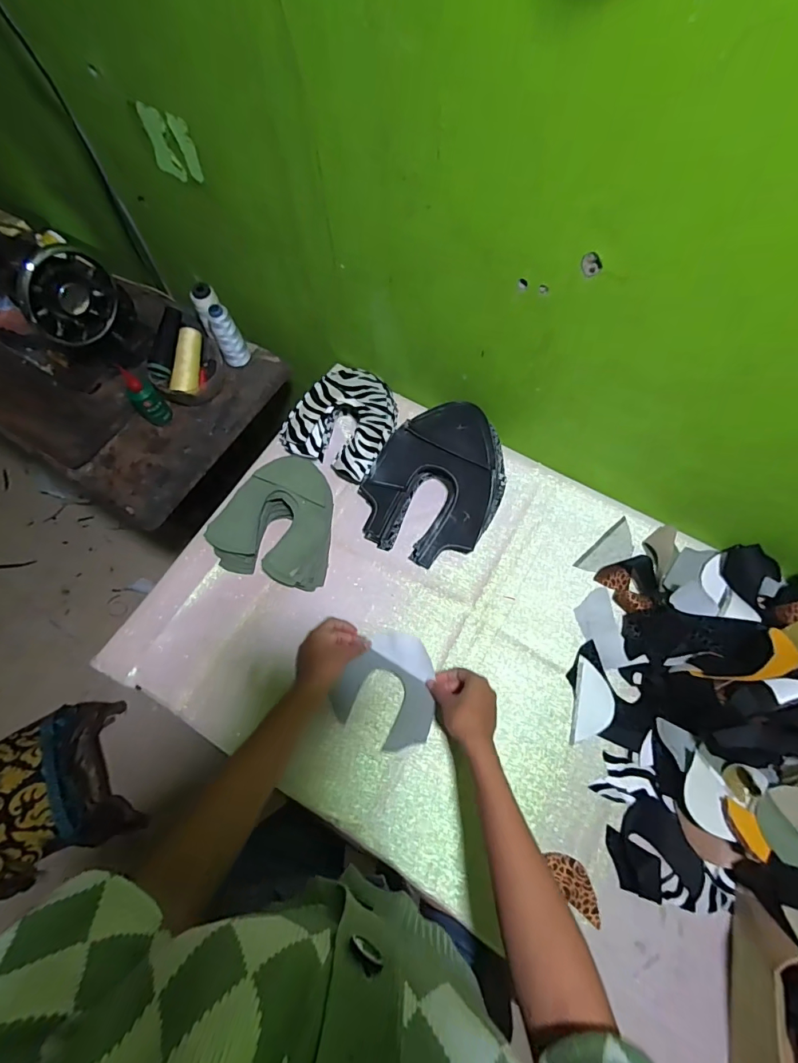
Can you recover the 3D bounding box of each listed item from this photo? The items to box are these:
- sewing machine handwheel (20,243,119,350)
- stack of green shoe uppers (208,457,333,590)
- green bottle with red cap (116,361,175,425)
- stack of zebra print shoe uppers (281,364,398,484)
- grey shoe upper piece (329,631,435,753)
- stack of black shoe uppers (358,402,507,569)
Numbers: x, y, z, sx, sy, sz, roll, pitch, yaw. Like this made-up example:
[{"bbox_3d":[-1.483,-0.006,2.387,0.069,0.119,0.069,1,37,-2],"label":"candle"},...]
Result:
[{"bbox_3d":[-0.495,-0.352,0.678,0.039,0.126,0.126,23,71,10],"label":"sewing machine handwheel"},{"bbox_3d":[-0.178,-0.020,0.674,0.172,0.079,0.182,16,71,8],"label":"stack of green shoe uppers"},{"bbox_3d":[-0.421,-0.221,0.739,0.052,0.096,0.041,43,76,16],"label":"green bottle with red cap"},{"bbox_3d":[-0.088,-0.182,0.727,0.165,0.063,0.176,23,72,10],"label":"stack of zebra print shoe uppers"},{"bbox_3d":[-0.009,0.210,0.603,0.131,0.039,0.136,29,73,12],"label":"grey shoe upper piece"},{"bbox_3d":[0.054,-0.078,0.675,0.197,0.097,0.233,23,72,10],"label":"stack of black shoe uppers"}]

